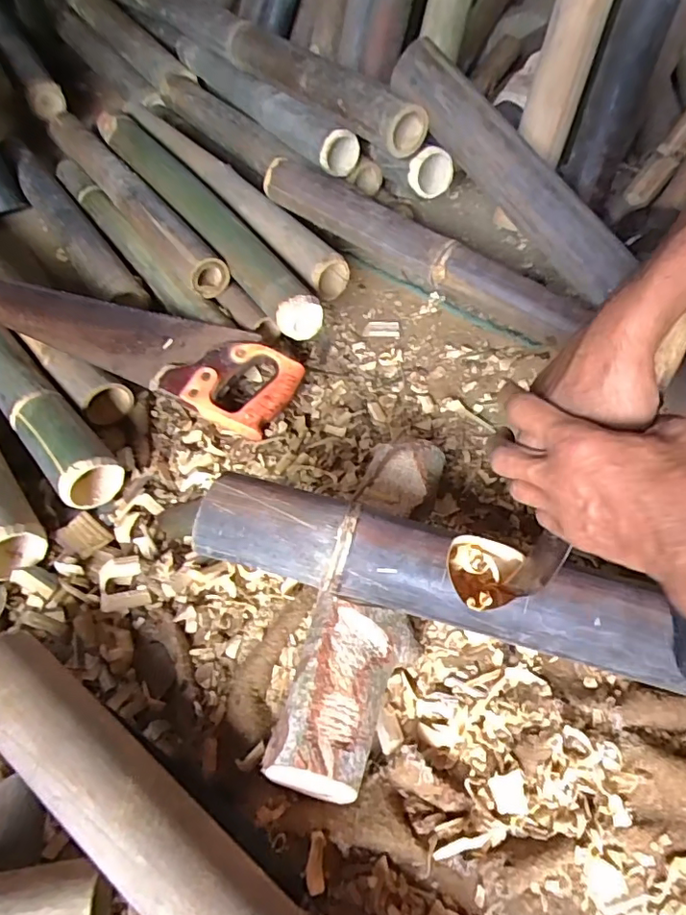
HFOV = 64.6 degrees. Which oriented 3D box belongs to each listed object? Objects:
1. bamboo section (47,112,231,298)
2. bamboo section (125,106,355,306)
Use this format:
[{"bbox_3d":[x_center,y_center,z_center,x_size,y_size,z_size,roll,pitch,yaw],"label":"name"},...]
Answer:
[{"bbox_3d":[-0.362,-0.443,0.885,0.059,0.056,0.646,-30,57,-21],"label":"bamboo section"},{"bbox_3d":[-0.201,-0.444,0.880,0.062,0.068,0.644,-30,57,-21],"label":"bamboo section"}]

